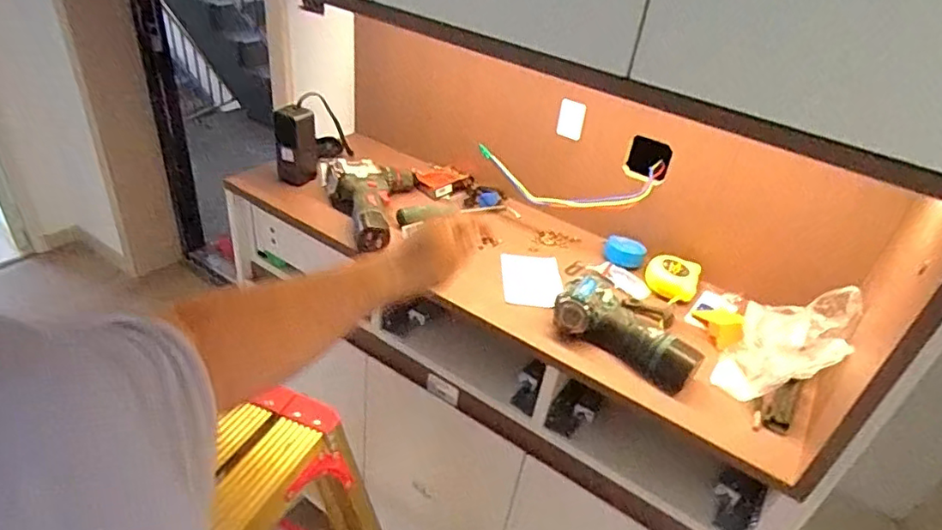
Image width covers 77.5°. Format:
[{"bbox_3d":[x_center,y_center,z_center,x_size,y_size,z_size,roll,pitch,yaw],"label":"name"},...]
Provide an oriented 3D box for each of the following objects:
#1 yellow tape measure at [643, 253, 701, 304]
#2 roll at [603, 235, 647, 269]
[{"bbox_3d":[0.301,0.023,0.882,0.081,0.040,0.085,19,37,16],"label":"yellow tape measure"},{"bbox_3d":[0.246,-0.022,0.939,0.062,0.025,0.055,16,37,12],"label":"roll"}]

